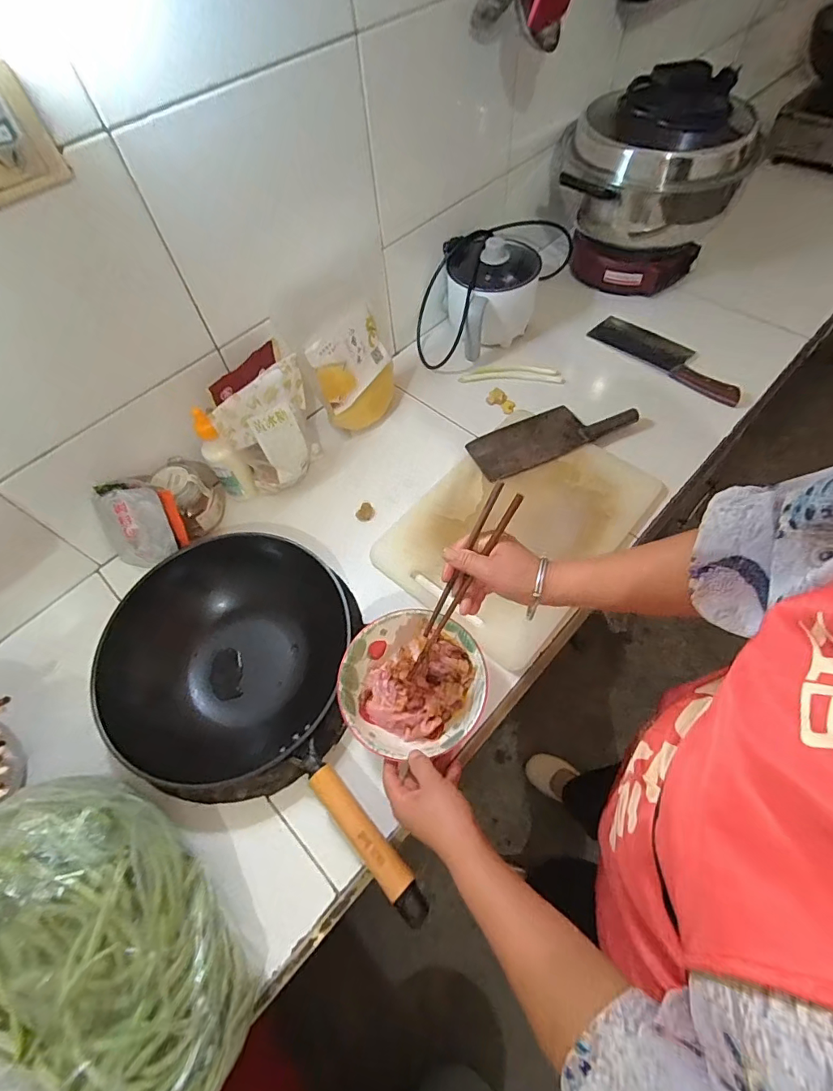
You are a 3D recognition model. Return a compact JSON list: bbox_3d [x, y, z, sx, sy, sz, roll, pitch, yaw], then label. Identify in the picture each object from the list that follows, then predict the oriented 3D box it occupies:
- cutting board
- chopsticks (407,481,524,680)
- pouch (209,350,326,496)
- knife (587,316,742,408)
[{"bbox_3d":[0.157,-0.040,0.711,0.278,0.023,0.386,35,68,21],"label":"cutting board"},{"bbox_3d":[0.044,0.049,0.499,0.029,0.016,0.240,31,110,19],"label":"chopsticks"},{"bbox_3d":[-0.212,-0.171,0.719,0.049,0.179,0.150,39,69,22],"label":"pouch"},{"bbox_3d":[0.466,-0.353,0.860,0.089,0.021,0.287,-37,65,-17],"label":"knife"}]

